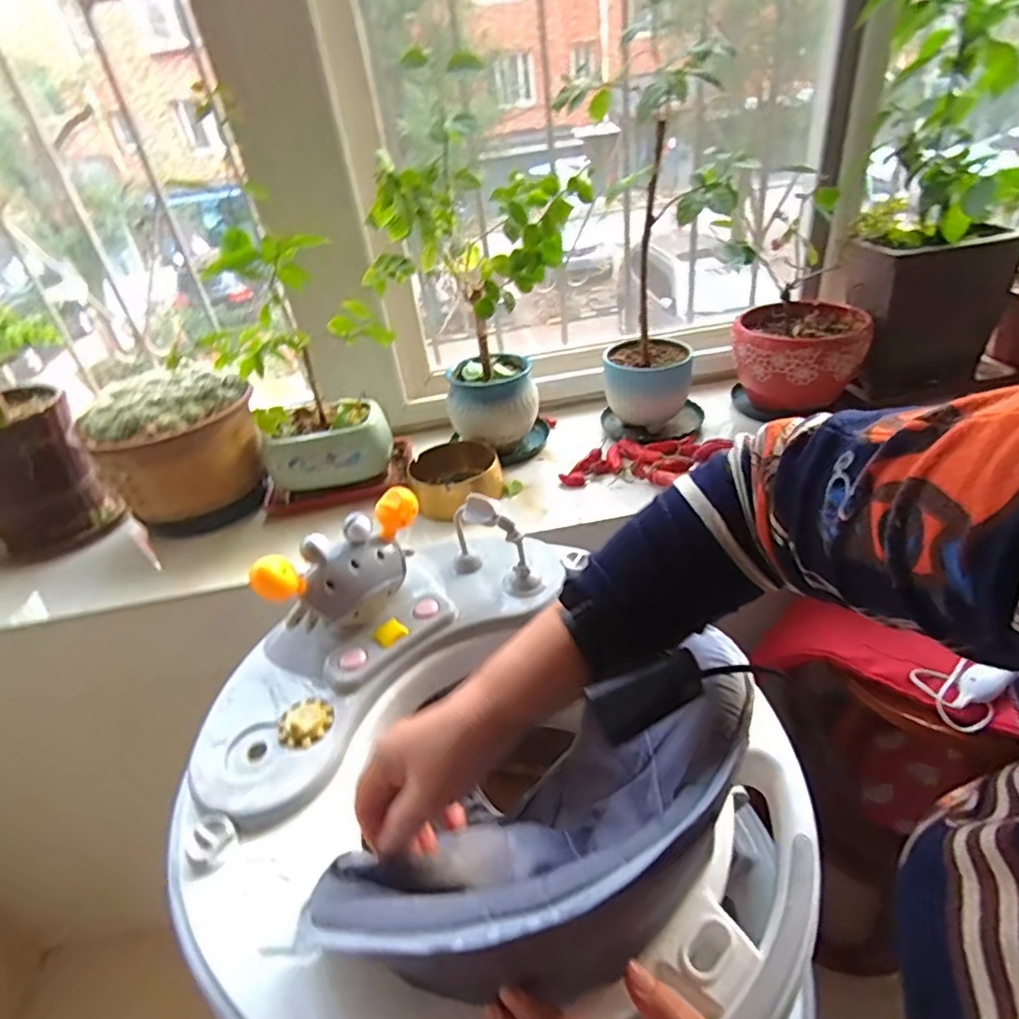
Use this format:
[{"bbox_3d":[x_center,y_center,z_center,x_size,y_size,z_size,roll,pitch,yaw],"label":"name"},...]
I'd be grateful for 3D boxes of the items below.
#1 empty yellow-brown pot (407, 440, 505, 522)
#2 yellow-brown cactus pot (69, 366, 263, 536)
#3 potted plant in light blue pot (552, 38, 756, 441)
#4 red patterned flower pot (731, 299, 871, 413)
[{"bbox_3d":[-0.081,-0.045,0.910,0.140,0.055,0.136,-8,32,-7],"label":"empty yellow-brown pot"},{"bbox_3d":[-0.497,-0.086,0.915,0.222,0.201,0.173,-25,38,-30],"label":"yellow-brown cactus pot"},{"bbox_3d":[0.210,-0.369,0.932,0.239,0.508,0.163,9,34,18],"label":"potted plant in light blue pot"},{"bbox_3d":[0.465,-0.249,0.973,0.182,0.129,0.193,13,36,24],"label":"red patterned flower pot"}]

